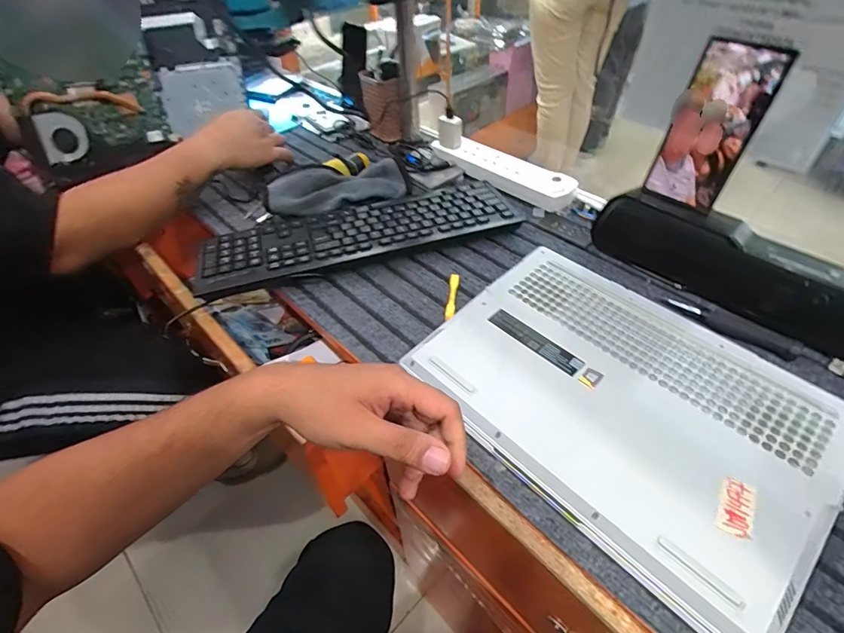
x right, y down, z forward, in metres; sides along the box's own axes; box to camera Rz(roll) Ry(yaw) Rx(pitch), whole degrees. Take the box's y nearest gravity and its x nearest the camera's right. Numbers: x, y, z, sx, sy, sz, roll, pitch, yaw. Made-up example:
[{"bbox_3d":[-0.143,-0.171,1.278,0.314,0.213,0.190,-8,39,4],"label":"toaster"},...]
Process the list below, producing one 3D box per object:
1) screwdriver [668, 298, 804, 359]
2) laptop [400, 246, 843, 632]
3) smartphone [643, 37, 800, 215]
[{"bbox_3d":[0.341,0.010,0.485,0.127,0.017,0.029,28,54,26],"label":"screwdriver"},{"bbox_3d":[0.188,0.074,0.426,0.253,0.032,0.348,-36,55,-27],"label":"laptop"},{"bbox_3d":[0.320,-0.207,0.485,0.080,0.162,0.011,36,40,30],"label":"smartphone"}]

